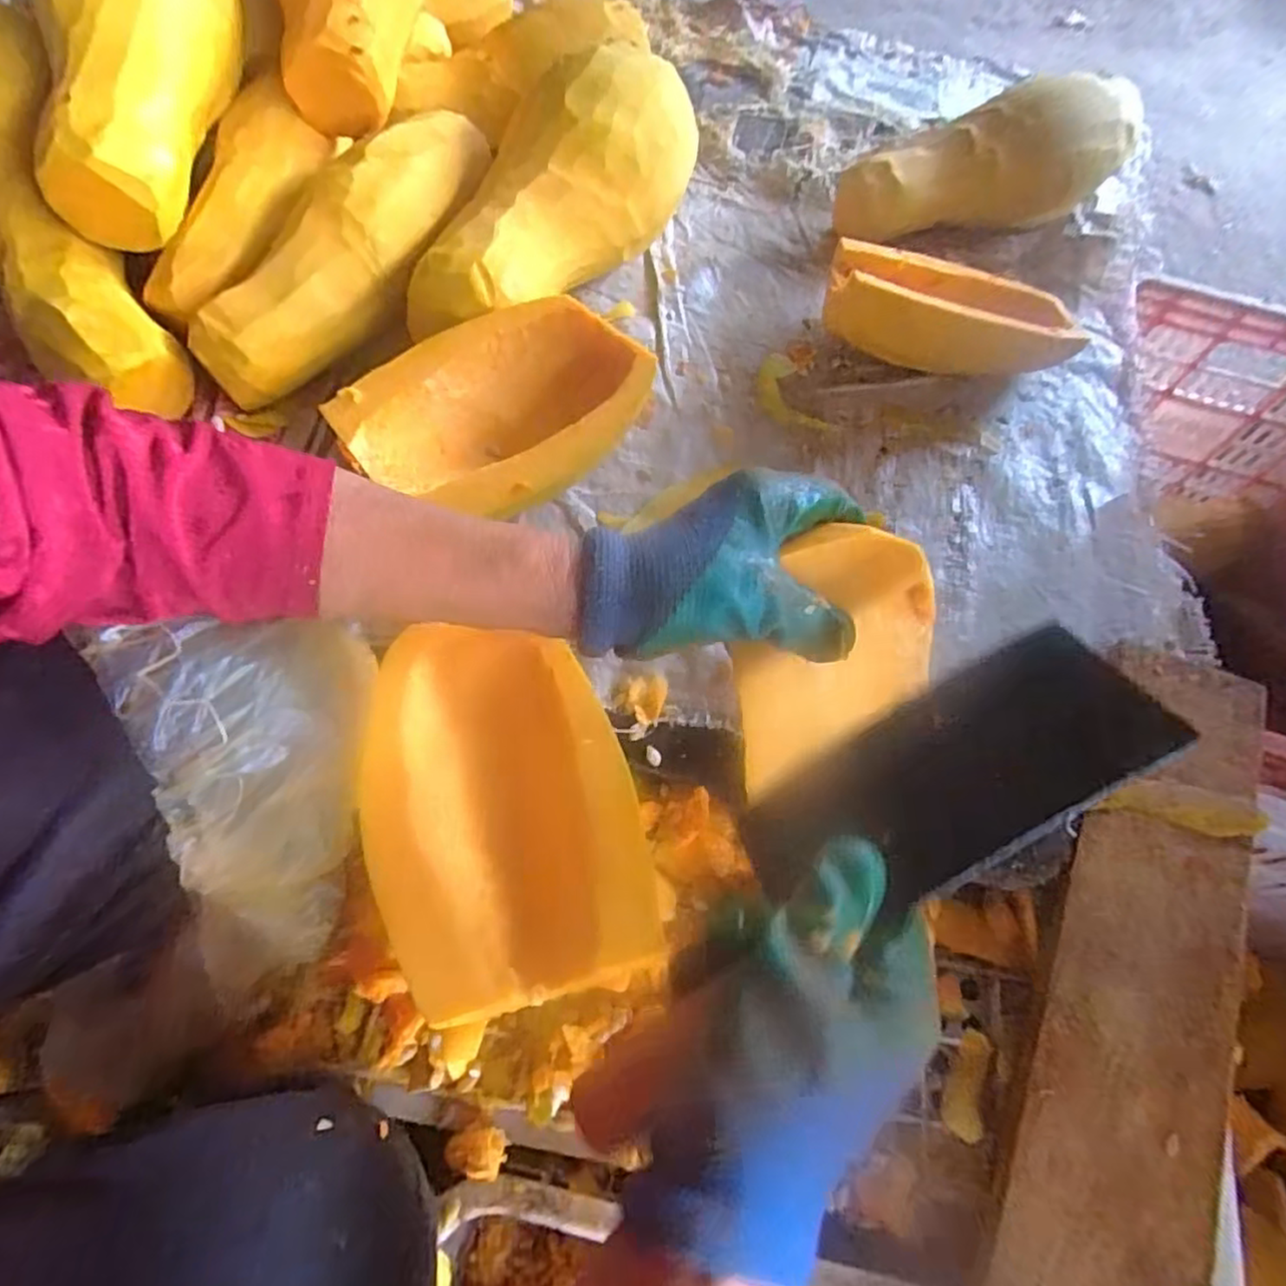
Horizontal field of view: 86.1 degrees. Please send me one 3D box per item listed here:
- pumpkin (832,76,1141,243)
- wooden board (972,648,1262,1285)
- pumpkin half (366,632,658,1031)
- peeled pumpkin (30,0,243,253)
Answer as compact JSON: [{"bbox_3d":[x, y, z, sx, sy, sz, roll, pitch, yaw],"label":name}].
[{"bbox_3d":[0.323,-0.455,0.653,0.280,0.093,0.076,-13,63,3],"label":"pumpkin"},{"bbox_3d":[0.249,0.223,0.353,0.090,0.026,0.518,26,64,10],"label":"wooden board"},{"bbox_3d":[-0.074,0.083,0.367,0.128,0.048,0.197,-14,64,-11],"label":"pumpkin half"},{"bbox_3d":[-0.366,-0.424,0.500,0.106,0.102,0.280,2,82,-3],"label":"peeled pumpkin"}]

